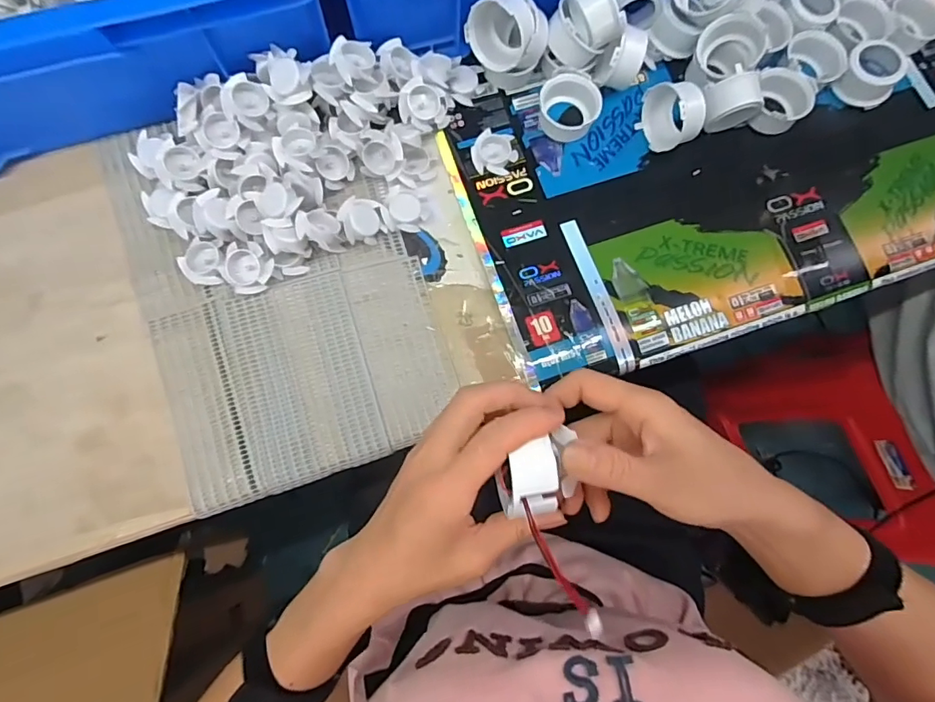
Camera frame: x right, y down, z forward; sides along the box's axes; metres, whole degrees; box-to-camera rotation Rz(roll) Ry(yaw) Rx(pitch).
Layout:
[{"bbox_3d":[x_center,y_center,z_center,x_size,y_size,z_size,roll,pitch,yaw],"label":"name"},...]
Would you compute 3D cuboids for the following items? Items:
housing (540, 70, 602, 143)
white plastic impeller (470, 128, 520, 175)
[{"bbox_3d":[0.091,-0.217,0.450,0.052,0.033,0.047,23,79,3],"label":"housing"},{"bbox_3d":[0.023,-0.178,0.445,0.039,0.018,0.039,0,78,-2],"label":"white plastic impeller"}]

